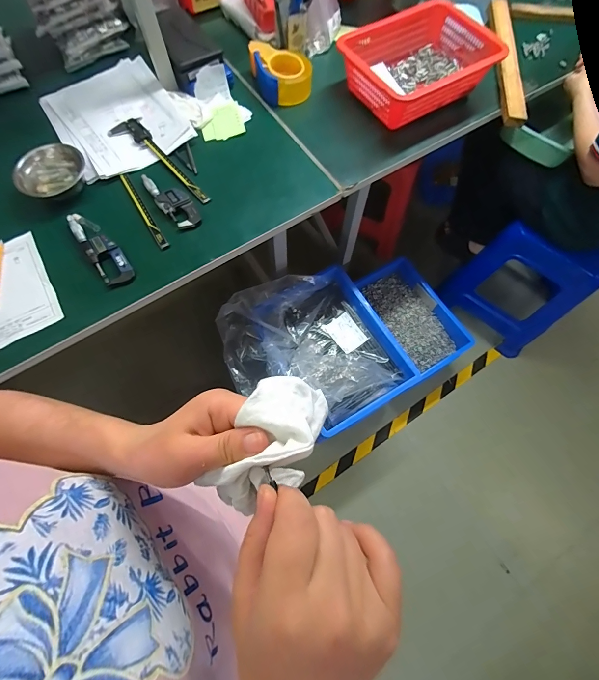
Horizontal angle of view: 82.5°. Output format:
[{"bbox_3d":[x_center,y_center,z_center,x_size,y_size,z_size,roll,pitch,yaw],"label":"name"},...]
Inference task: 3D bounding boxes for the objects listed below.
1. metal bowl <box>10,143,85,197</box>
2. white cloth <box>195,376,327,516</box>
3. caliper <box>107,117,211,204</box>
[{"bbox_3d":[-0.485,-0.327,0.675,0.122,0.051,0.122,0,70,-1],"label":"metal bowl"},{"bbox_3d":[-0.019,0.063,0.213,0.048,0.031,0.085,27,73,7],"label":"white cloth"},{"bbox_3d":[-0.284,-0.373,0.716,0.280,0.022,0.070,41,75,13],"label":"caliper"}]

